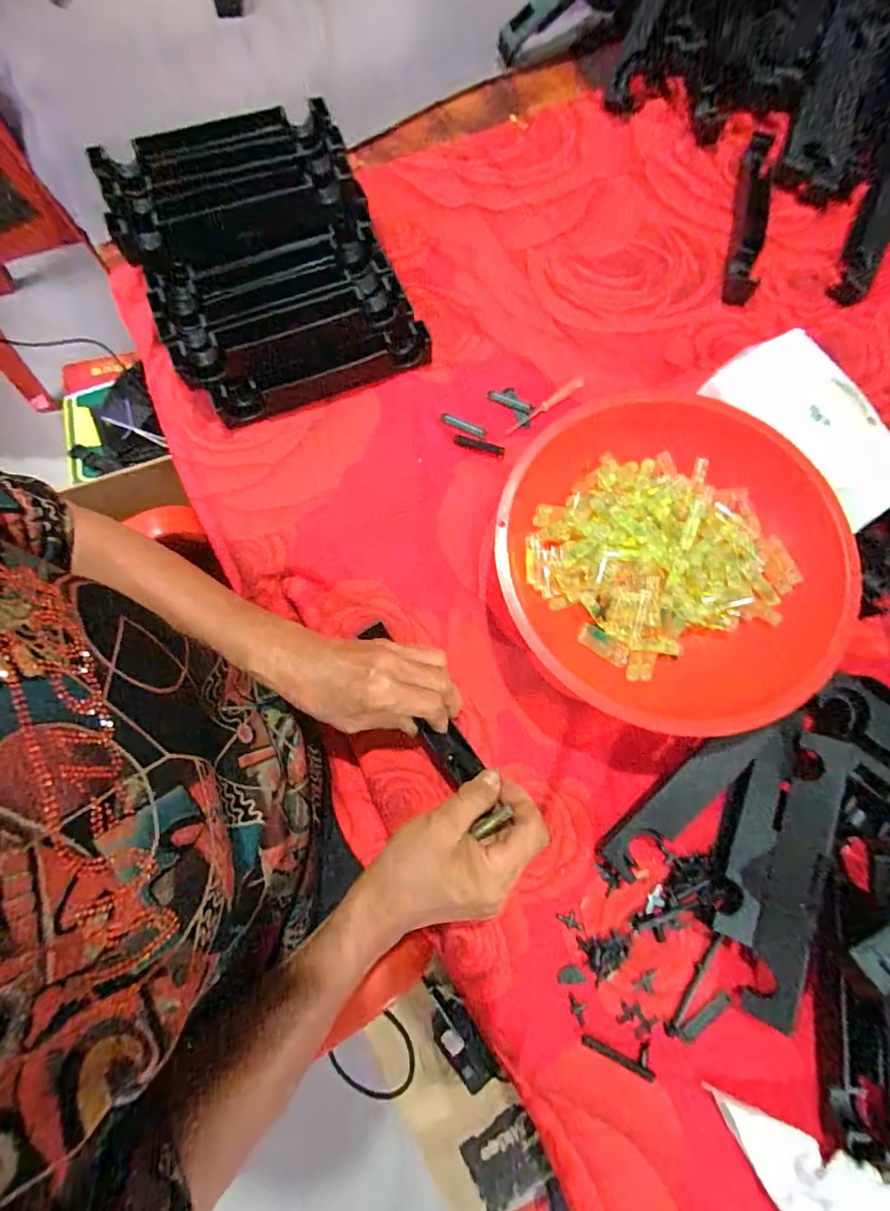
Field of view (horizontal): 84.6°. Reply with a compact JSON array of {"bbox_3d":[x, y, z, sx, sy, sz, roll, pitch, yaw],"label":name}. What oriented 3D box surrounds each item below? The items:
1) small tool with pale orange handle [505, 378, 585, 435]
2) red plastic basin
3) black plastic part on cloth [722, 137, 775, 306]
[{"bbox_3d":[0.093,-0.182,0.444,0.090,0.004,0.010,-40,81,-10],"label":"small tool with pale orange handle"},{"bbox_3d":[0.162,-0.035,0.375,0.227,0.079,0.236,0,77,-2],"label":"red plastic basin"},{"bbox_3d":[0.304,-0.393,0.484,0.029,0.017,0.219,15,77,2],"label":"black plastic part on cloth"}]

